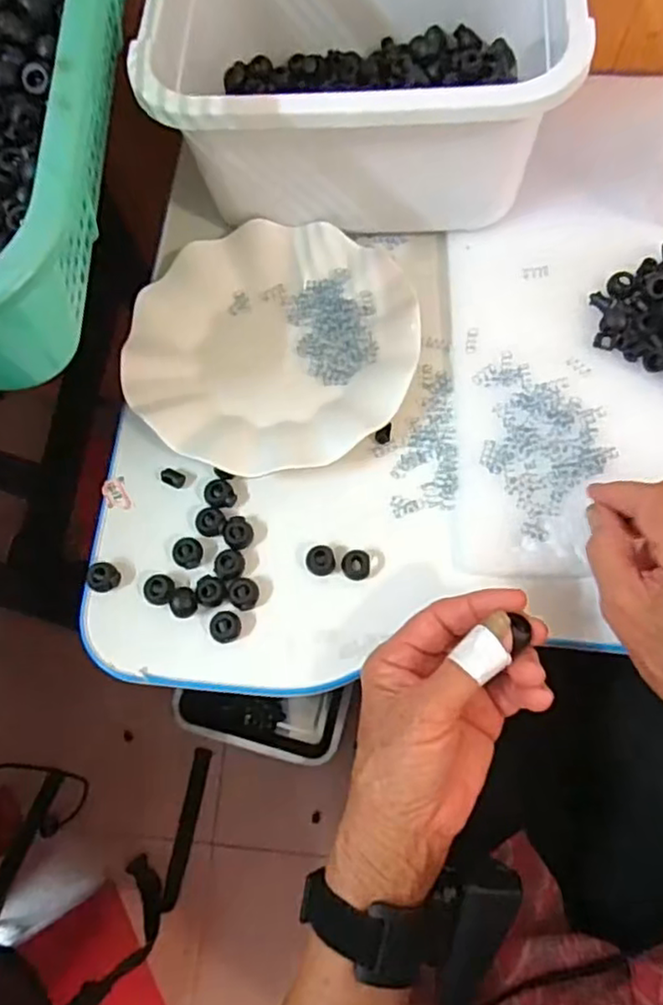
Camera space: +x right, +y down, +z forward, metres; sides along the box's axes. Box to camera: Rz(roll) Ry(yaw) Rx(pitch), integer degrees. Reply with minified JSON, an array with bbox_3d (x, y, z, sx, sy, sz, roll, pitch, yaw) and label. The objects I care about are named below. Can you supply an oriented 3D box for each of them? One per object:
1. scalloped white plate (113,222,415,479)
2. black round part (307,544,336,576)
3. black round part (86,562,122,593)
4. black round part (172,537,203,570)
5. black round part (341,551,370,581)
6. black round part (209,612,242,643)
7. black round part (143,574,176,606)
[{"bbox_3d":[-0.040,-0.103,0.419,0.178,0.025,0.174,-1,72,2],"label":"scalloped white plate"},{"bbox_3d":[-0.006,0.035,0.381,0.017,0.010,0.017,-1,72,2],"label":"black round part"},{"bbox_3d":[-0.135,0.045,0.381,0.016,0.014,0.017,-1,72,2],"label":"black round part"},{"bbox_3d":[-0.086,0.031,0.387,0.018,0.011,0.018,-1,72,2],"label":"black round part"},{"bbox_3d":[0.015,0.037,0.381,0.016,0.008,0.017,-1,72,2],"label":"black round part"},{"bbox_3d":[-0.061,0.072,0.370,0.018,0.007,0.018,-1,72,2],"label":"black round part"},{"bbox_3d":[-0.101,0.052,0.379,0.018,0.013,0.018,-1,72,2],"label":"black round part"}]

